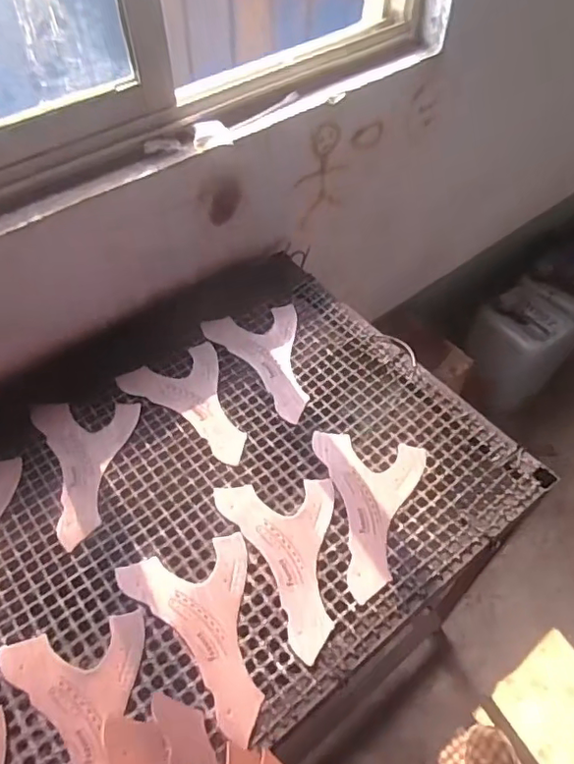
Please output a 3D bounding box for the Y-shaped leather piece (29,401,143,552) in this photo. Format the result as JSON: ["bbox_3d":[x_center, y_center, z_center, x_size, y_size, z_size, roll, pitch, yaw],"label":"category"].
[{"bbox_3d":[-0.293,0.122,0.773,0.147,0.007,0.218,-1,52,-2],"label":"Y-shaped leather piece"}]

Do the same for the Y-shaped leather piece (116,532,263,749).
[{"bbox_3d":[-0.101,0.290,0.634,0.149,0.005,0.216,-15,53,-9],"label":"Y-shaped leather piece"}]

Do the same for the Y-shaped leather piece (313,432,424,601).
[{"bbox_3d":[0.092,0.166,0.729,0.146,0.005,0.215,10,53,10],"label":"Y-shaped leather piece"}]

